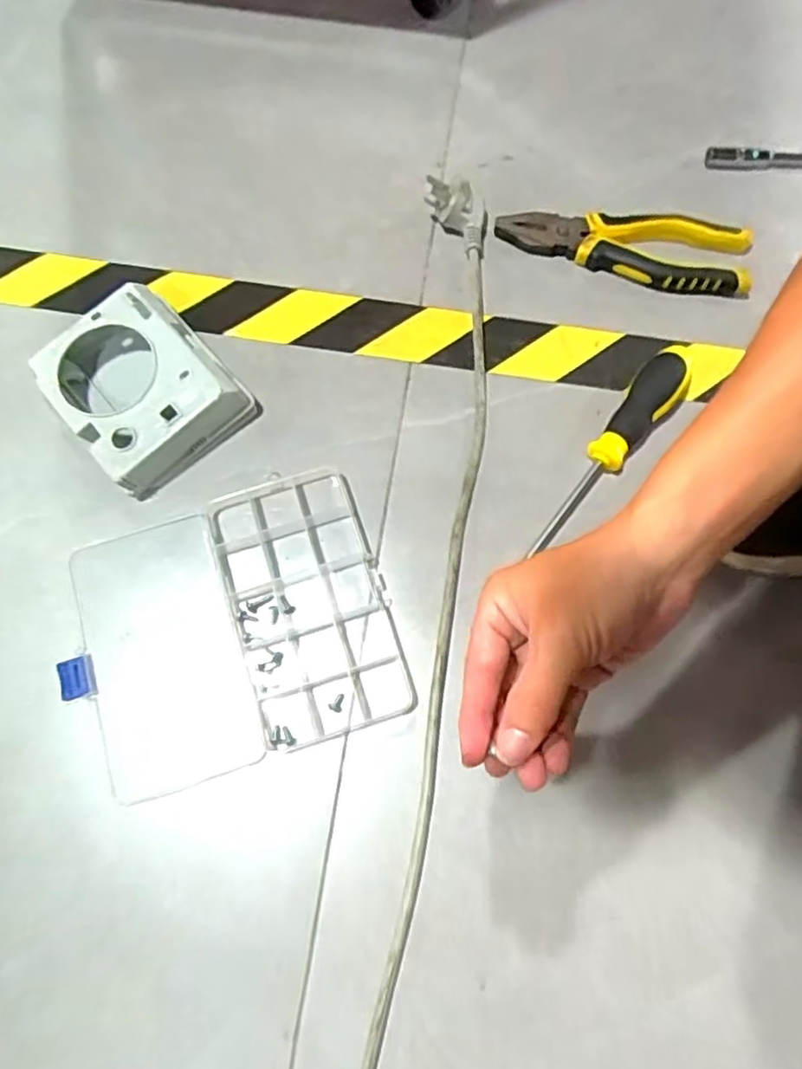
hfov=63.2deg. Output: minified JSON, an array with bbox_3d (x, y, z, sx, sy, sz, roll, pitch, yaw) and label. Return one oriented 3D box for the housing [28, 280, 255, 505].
[{"bbox_3d":[-0.182,-0.105,0.458,0.110,0.044,0.122,-41,78,-11],"label":"housing"}]

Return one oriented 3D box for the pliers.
[{"bbox_3d":[0.171,-0.223,0.504,0.190,0.020,0.061,10,74,2],"label":"pliers"}]

